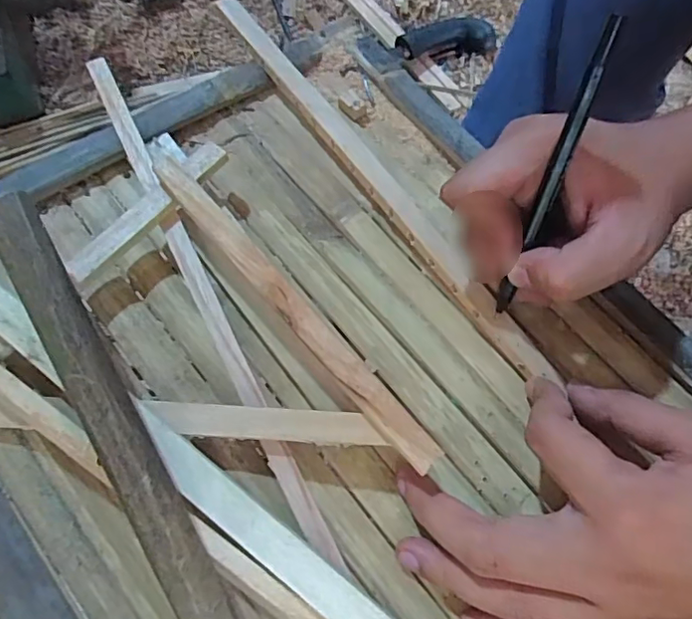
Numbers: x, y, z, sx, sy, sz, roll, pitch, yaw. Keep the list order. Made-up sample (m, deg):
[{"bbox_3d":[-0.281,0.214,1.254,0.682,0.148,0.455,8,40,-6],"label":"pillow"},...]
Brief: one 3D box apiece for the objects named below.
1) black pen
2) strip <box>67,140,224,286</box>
[{"bbox_3d":[0.090,-0.055,0.251,0.007,0.134,0.004,16,34,6],"label":"black pen"},{"bbox_3d":[-0.099,-0.051,0.287,0.016,0.005,0.097,37,71,14],"label":"strip"}]

